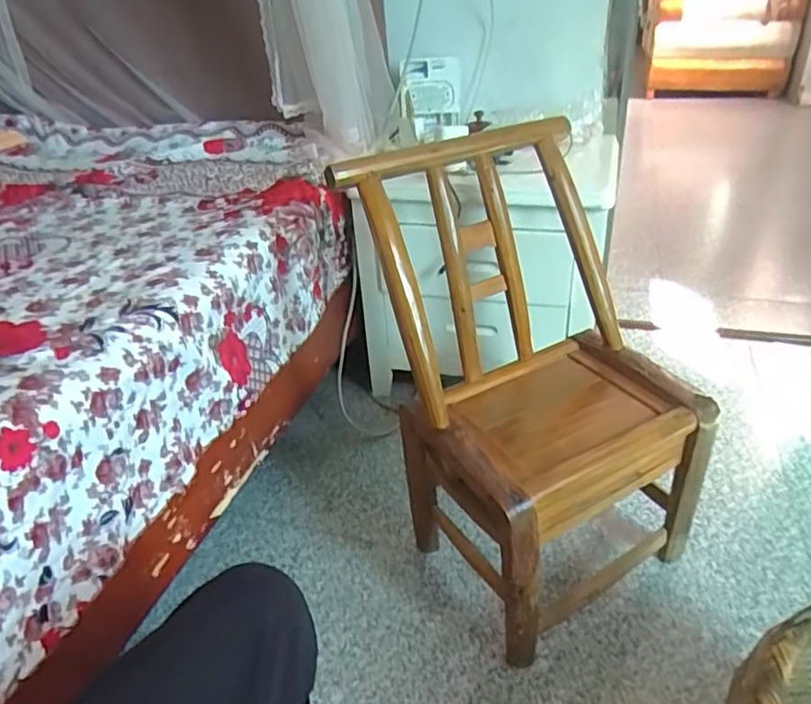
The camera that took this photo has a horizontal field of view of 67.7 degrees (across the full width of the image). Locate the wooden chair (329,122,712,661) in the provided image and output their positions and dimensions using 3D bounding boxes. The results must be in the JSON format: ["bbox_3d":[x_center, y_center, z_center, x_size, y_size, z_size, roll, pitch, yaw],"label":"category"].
[{"bbox_3d":[0.181,0.027,0.859,0.361,0.570,0.364,-21,36,-25],"label":"wooden chair"}]

